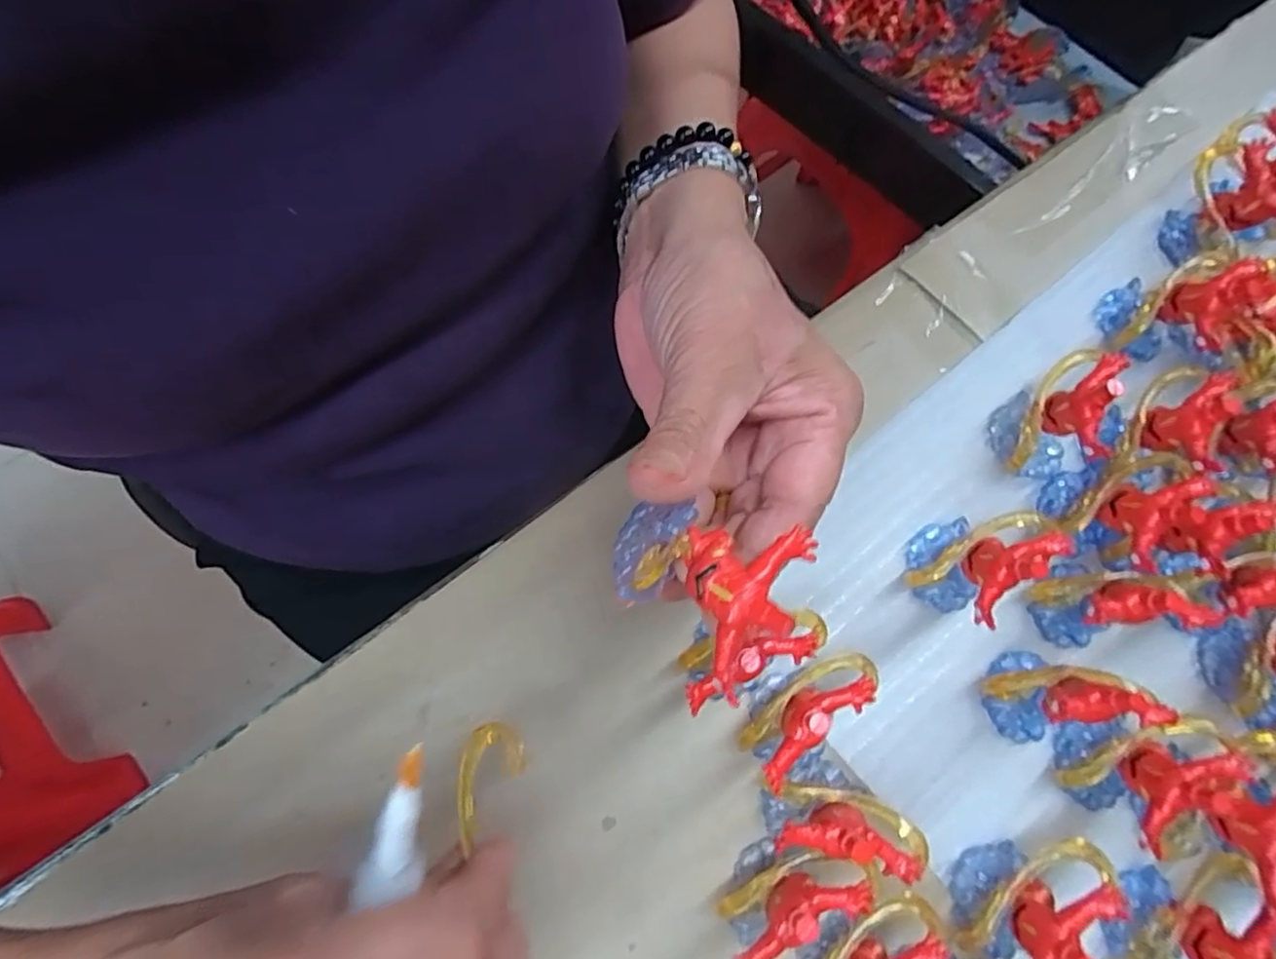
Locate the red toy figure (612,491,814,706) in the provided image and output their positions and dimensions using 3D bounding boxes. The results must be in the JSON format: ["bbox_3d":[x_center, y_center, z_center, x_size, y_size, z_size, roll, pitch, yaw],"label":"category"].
[{"bbox_3d":[0.016,0.028,0.181,0.048,0.023,0.045,28,77,5],"label":"red toy figure"}]

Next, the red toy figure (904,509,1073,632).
[{"bbox_3d":[0.131,0.027,0.245,0.051,0.052,0.031,-36,80,-9],"label":"red toy figure"}]

